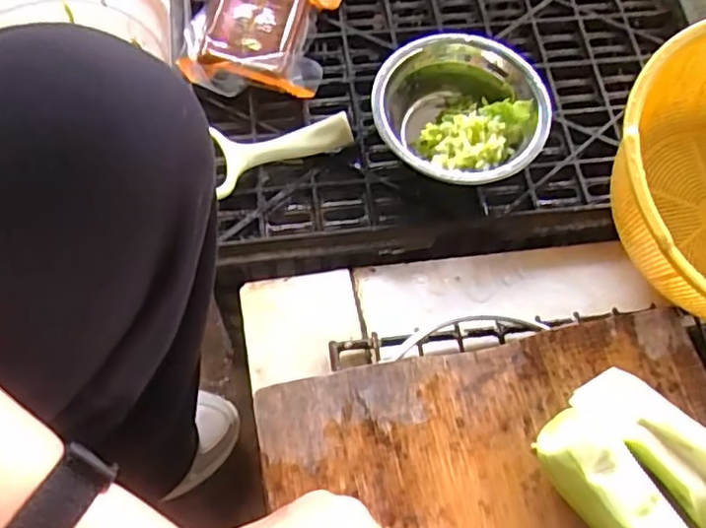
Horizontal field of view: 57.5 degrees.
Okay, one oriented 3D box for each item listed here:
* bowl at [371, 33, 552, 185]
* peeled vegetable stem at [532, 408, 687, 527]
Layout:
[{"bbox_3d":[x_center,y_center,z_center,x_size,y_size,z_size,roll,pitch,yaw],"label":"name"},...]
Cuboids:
[{"bbox_3d":[0.083,-0.115,0.515,0.130,0.057,0.120,1,65,-1],"label":"bowl"},{"bbox_3d":[0.159,0.148,0.370,0.049,0.045,0.132,-31,69,-15],"label":"peeled vegetable stem"}]

